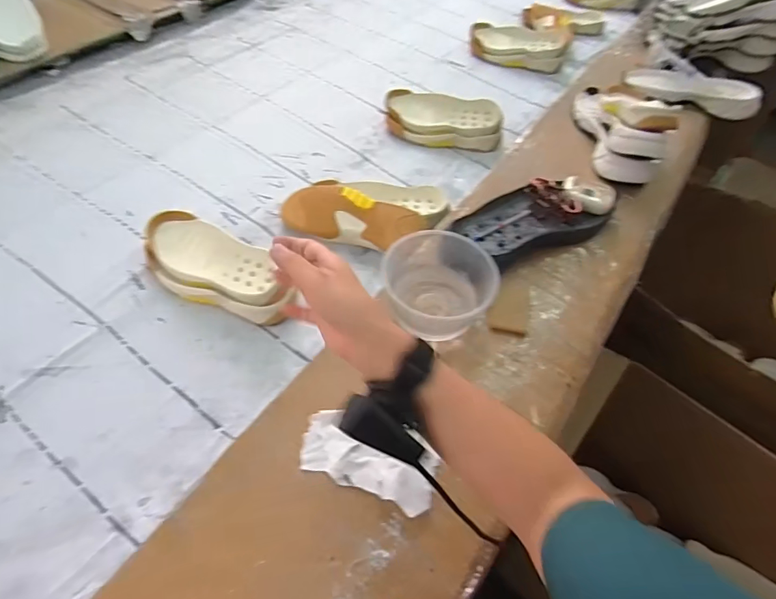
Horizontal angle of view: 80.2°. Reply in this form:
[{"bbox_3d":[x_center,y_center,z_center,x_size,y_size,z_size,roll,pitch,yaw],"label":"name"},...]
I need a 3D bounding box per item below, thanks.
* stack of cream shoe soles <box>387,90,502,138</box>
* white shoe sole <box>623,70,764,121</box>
[{"bbox_3d":[0.100,-0.344,0.873,0.216,0.073,0.097,19,54,9],"label":"stack of cream shoe soles"},{"bbox_3d":[0.601,-0.420,0.912,0.242,0.054,0.073,27,56,15],"label":"white shoe sole"}]

